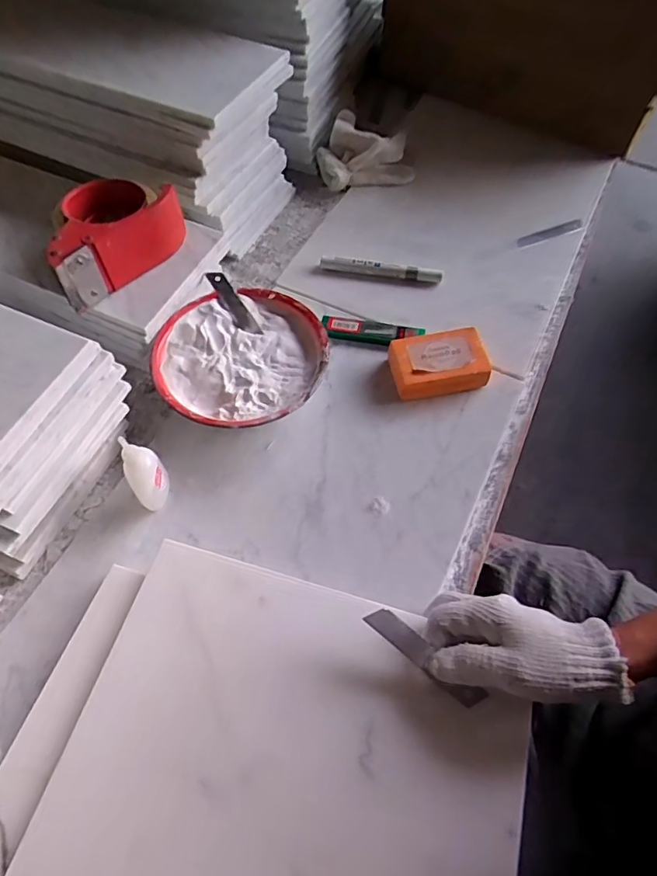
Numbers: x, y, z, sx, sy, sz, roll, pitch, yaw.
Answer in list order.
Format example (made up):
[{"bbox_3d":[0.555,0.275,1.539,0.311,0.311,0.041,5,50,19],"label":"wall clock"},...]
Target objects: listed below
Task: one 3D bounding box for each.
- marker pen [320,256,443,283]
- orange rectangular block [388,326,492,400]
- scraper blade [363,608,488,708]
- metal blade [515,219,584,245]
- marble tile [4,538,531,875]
[{"bbox_3d":[0.062,-0.199,0.633,0.141,0.017,0.015,10,63,5],"label":"marker pen"},{"bbox_3d":[0.114,-0.077,0.544,0.097,0.031,0.062,-10,63,-6],"label":"orange rectangular block"},{"bbox_3d":[0.068,0.156,0.380,0.099,0.007,0.017,40,82,-1],"label":"scraper blade"},{"bbox_3d":[0.284,-0.262,0.681,0.094,0.006,0.014,-18,64,-7],"label":"metal blade"},{"bbox_3d":[-0.034,0.247,0.345,0.299,0.018,0.297,14,64,9],"label":"marble tile"}]

